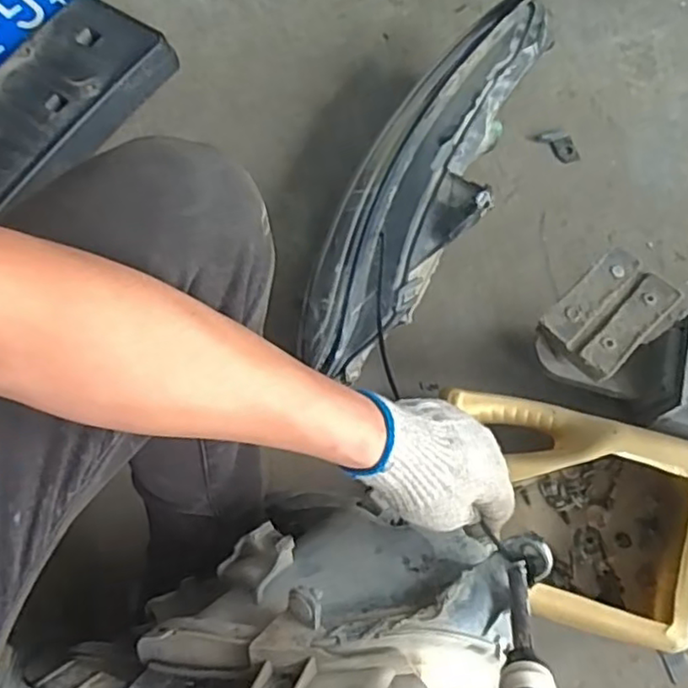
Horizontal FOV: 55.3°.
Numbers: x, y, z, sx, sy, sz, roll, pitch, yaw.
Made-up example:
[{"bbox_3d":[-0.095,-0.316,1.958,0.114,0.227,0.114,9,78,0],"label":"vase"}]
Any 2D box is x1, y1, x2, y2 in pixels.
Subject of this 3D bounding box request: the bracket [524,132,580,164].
[{"bbox_3d":[0.291,-0.274,0.897,0.071,0.013,0.031,34,74,8],"label":"bracket"}]

